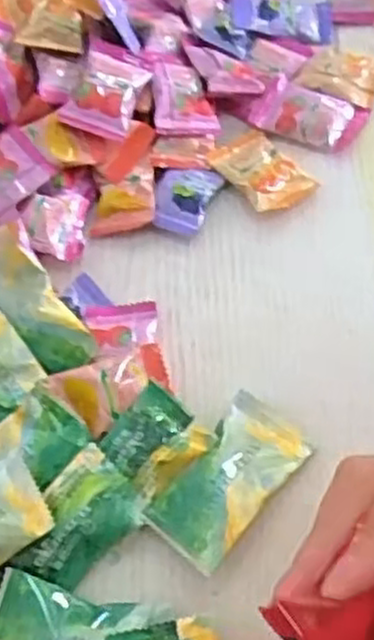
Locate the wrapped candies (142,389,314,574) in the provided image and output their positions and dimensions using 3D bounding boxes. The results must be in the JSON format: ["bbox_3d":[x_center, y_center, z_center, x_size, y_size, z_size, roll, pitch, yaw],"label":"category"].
[{"bbox_3d":[0.017,0.064,0.322,0.038,0.008,0.069,34,72,26],"label":"wrapped candies"}]

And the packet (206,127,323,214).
[{"bbox_3d":[0.038,-0.077,0.399,0.033,0.007,0.052,-38,60,-10],"label":"packet"}]

